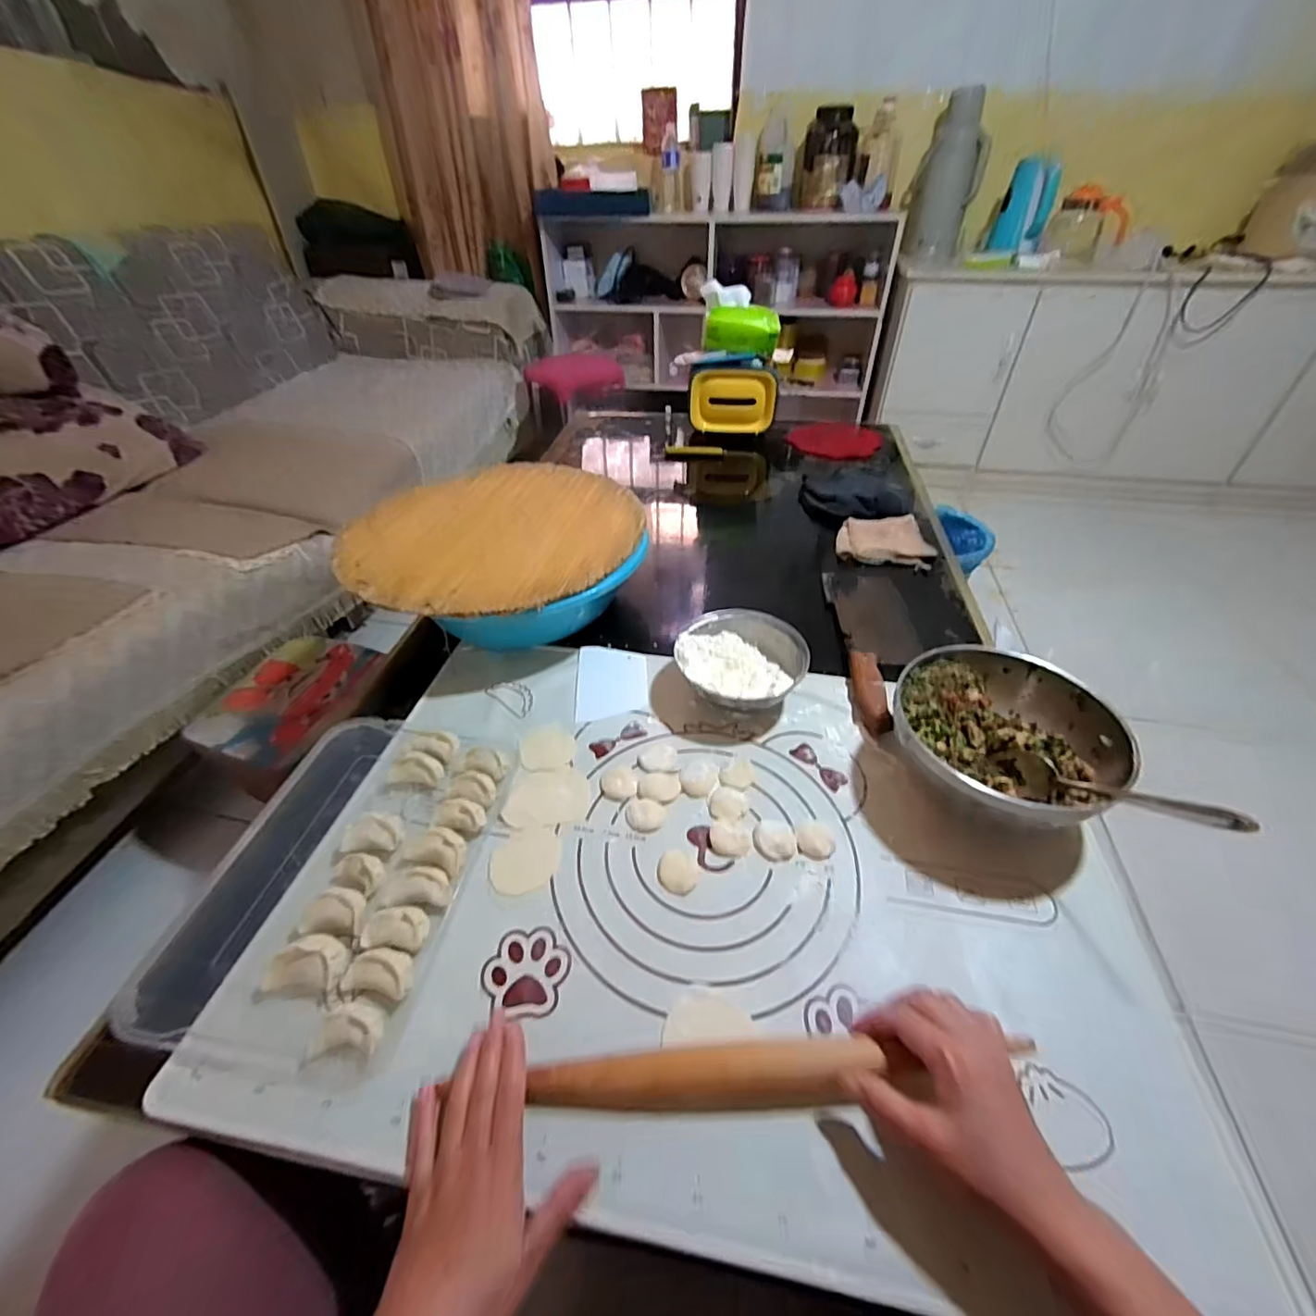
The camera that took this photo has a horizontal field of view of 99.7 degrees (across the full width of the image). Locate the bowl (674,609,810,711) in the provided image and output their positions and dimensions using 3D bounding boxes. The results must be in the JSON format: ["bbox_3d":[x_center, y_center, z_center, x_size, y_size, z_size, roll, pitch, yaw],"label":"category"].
[{"bbox_3d":[0.093,0.015,0.657,0.148,0.063,0.151,-1,42,1],"label":"bowl"}]

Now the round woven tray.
[{"bbox_3d":[-0.225,-0.185,0.771,0.390,0.011,0.405,-1,42,1],"label":"round woven tray"}]

